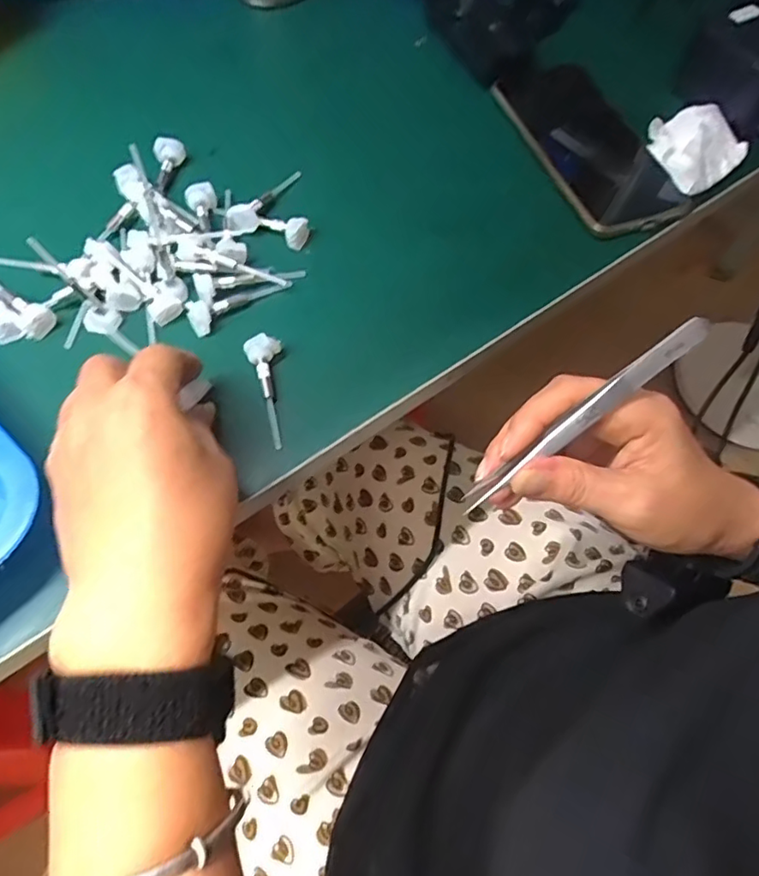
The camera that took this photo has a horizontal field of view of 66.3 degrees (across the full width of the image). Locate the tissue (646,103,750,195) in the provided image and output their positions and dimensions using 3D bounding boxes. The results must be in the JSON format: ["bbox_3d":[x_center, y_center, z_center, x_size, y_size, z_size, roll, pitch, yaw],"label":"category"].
[{"bbox_3d":[0.218,-0.204,0.403,0.065,0.024,0.058,-39,72,-19],"label":"tissue"}]

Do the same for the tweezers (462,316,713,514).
[{"bbox_3d":[0.090,-0.010,0.261,0.125,0.014,0.011,-39,70,11],"label":"tweezers"}]

